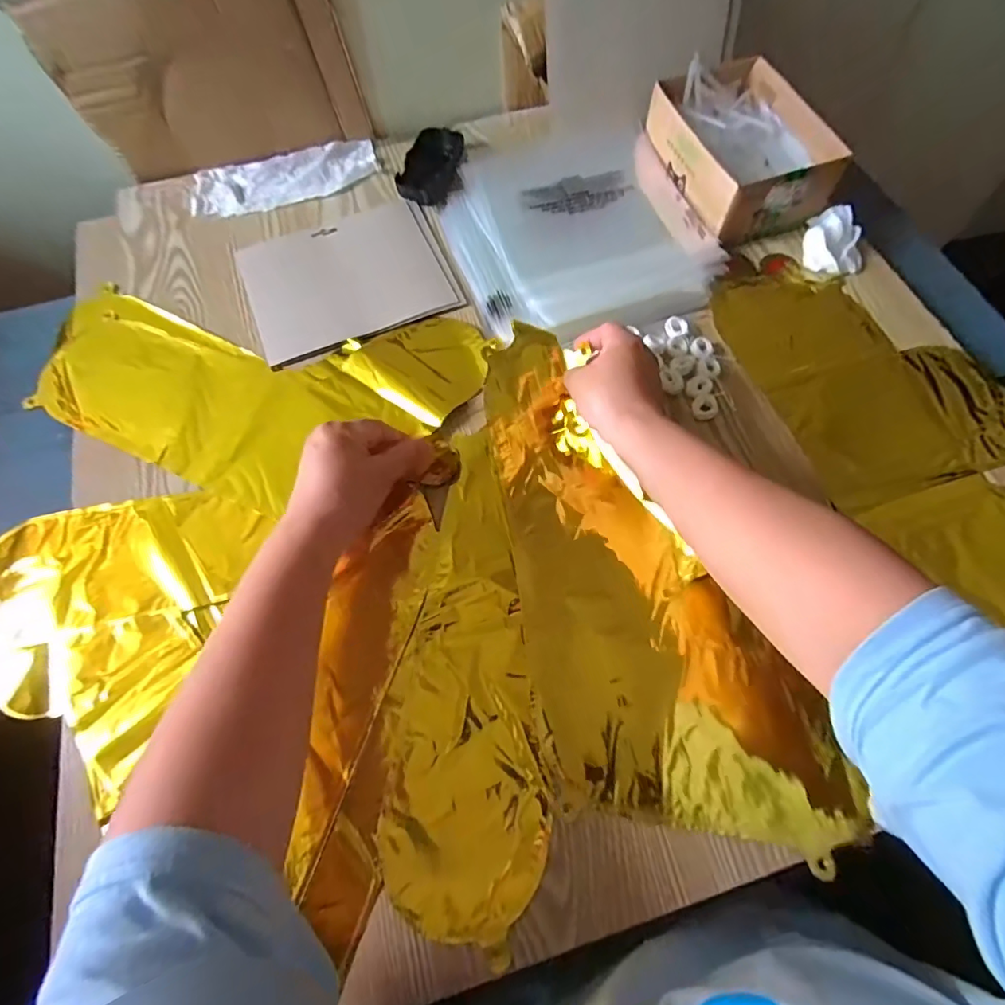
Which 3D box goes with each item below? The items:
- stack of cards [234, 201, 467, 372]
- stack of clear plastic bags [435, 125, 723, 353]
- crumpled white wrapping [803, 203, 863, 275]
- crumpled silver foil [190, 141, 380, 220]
[{"bbox_3d":[-0.158,-0.230,0.526,0.198,0.011,0.165,-23,67,-8],"label":"stack of cards"},{"bbox_3d":[0.073,-0.281,0.527,0.243,0.026,0.264,-19,67,-7],"label":"stack of clear plastic bags"},{"bbox_3d":[0.332,-0.260,0.508,0.054,0.029,0.068,3,66,3],"label":"crumpled white wrapping"},{"bbox_3d":[-0.248,-0.374,0.586,0.205,0.007,0.086,-17,67,-6],"label":"crumpled silver foil"}]

